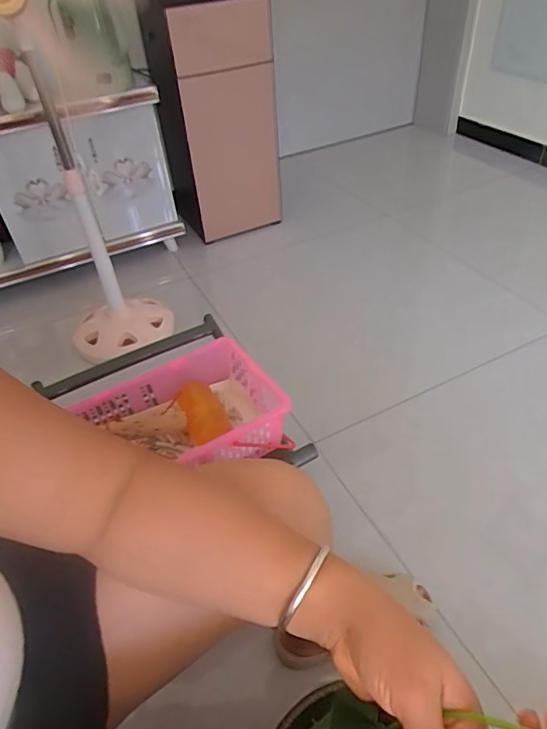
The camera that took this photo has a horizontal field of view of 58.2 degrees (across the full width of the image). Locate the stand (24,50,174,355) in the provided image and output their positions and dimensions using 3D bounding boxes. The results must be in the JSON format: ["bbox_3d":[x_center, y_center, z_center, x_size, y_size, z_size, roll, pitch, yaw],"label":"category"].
[{"bbox_3d":[-0.456,-0.337,1.223,0.268,0.684,0.227,-17,44,-12],"label":"stand"}]

